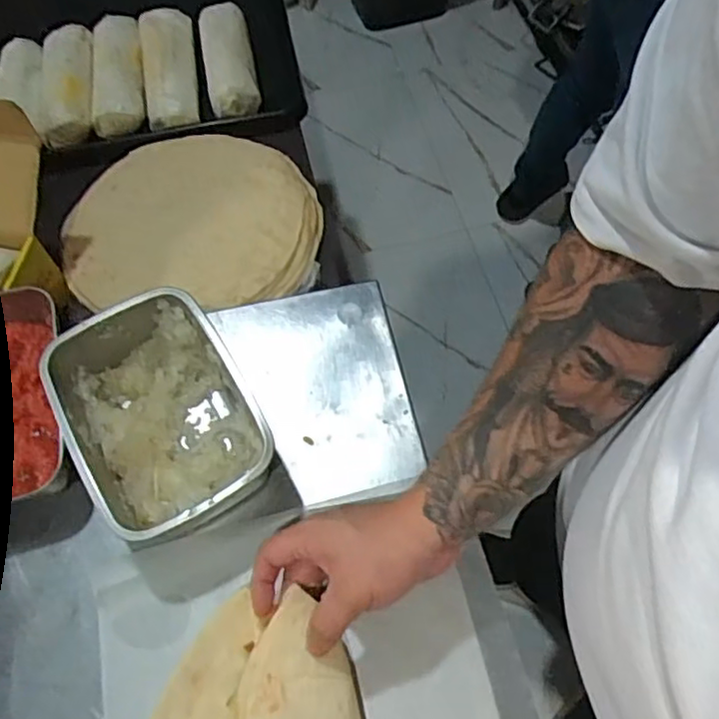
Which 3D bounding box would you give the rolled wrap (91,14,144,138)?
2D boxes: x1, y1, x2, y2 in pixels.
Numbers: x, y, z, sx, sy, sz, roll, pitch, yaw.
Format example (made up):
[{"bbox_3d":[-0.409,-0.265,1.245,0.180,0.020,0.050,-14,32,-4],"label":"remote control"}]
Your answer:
[{"bbox_3d":[-0.287,-0.341,0.769,0.058,0.036,0.170,-9,64,-3],"label":"rolled wrap"}]

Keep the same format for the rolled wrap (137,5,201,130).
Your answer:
[{"bbox_3d":[-0.230,-0.355,0.773,0.060,0.038,0.178,-9,64,-3],"label":"rolled wrap"}]

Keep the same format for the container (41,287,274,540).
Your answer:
[{"bbox_3d":[-0.153,0.050,0.510,0.131,0.083,0.177,-30,66,-12],"label":"container"}]

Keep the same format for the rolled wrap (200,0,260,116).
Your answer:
[{"bbox_3d":[-0.158,-0.362,0.781,0.055,0.045,0.161,-11,64,-4],"label":"rolled wrap"}]

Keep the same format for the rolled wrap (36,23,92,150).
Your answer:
[{"bbox_3d":[-0.345,-0.327,0.763,0.061,0.045,0.163,-8,63,-2],"label":"rolled wrap"}]

